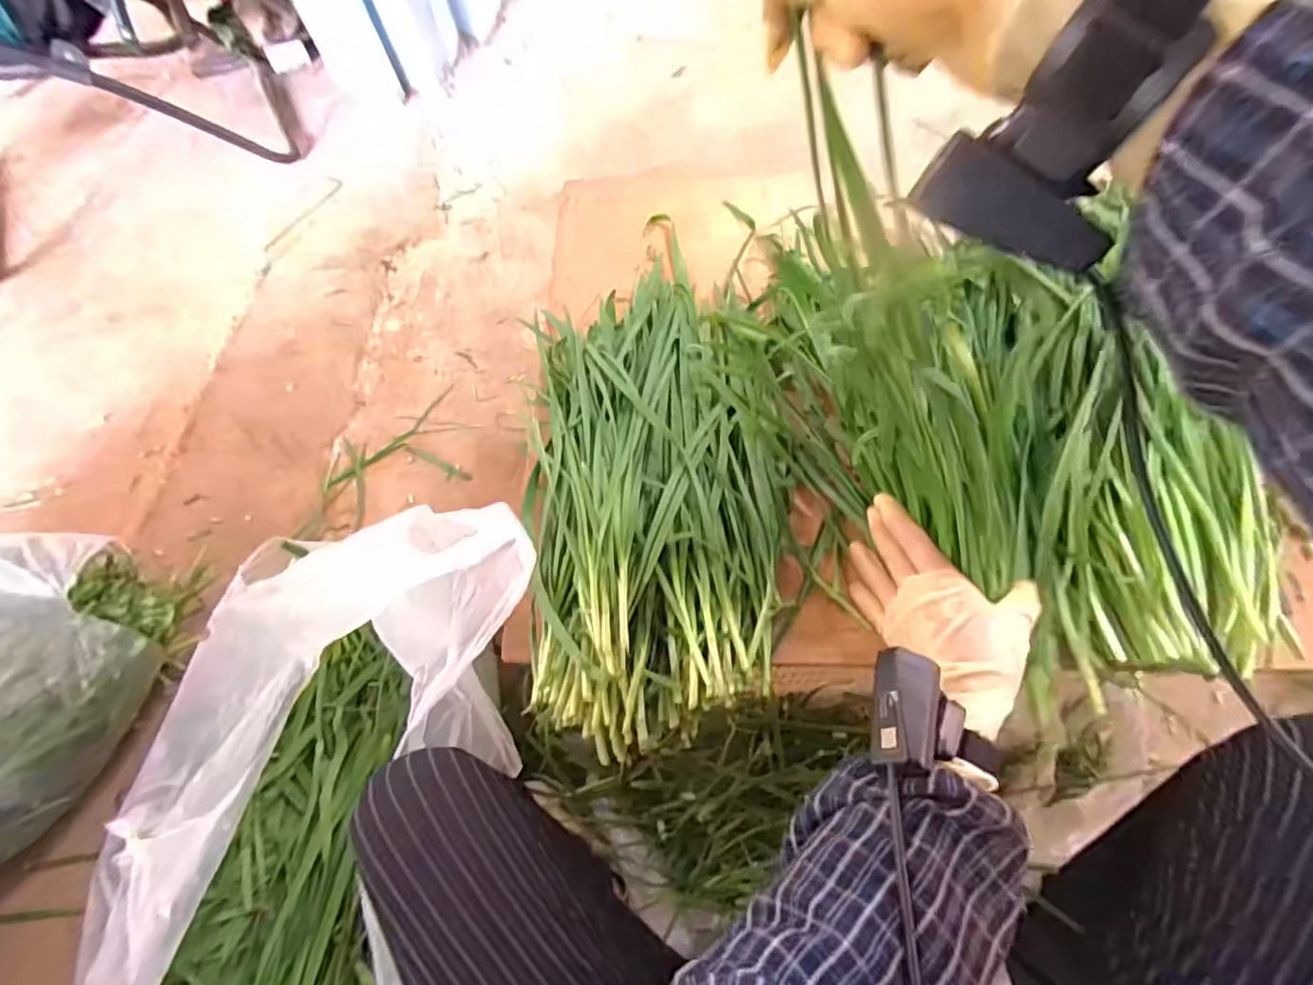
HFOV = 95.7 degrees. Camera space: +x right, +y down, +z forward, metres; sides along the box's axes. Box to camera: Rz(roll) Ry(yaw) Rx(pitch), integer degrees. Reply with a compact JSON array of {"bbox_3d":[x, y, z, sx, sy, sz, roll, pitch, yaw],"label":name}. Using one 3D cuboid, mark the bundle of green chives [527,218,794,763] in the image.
[{"bbox_3d":[0.003,-0.052,0.533,0.233,0.088,0.501,-4,64,2],"label":"bundle of green chives"}]

